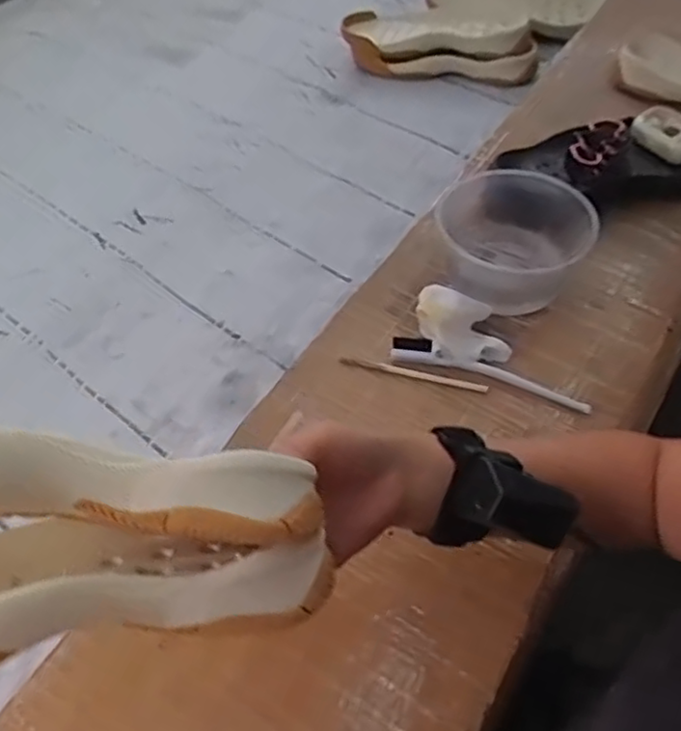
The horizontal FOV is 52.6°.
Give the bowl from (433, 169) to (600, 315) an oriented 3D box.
[{"bbox_3d":[0.149,-0.108,0.626,0.118,0.071,0.124,1,54,-2],"label":"bowl"}]

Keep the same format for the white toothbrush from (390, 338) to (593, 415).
[{"bbox_3d":[0.125,0.003,0.577,0.170,0.021,0.022,16,55,10],"label":"white toothbrush"}]

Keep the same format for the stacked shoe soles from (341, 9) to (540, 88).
[{"bbox_3d":[0.134,-0.439,0.938,0.264,0.072,0.097,15,54,8],"label":"stacked shoe soles"}]

